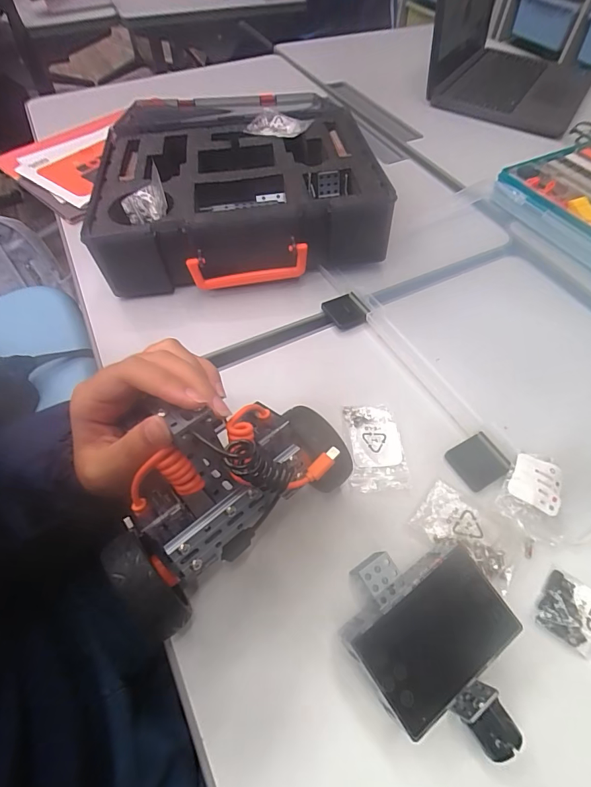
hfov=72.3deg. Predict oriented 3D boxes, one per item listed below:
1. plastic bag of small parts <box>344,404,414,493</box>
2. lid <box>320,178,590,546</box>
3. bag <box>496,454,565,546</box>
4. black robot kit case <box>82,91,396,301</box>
[{"bbox_3d":[0.066,0.044,0.333,0.044,0.005,0.074,0,56,-1],"label":"plastic bag of small parts"},{"bbox_3d":[0.215,-0.074,0.391,0.267,0.032,0.357,-25,60,-16],"label":"lid"},{"bbox_3d":[0.180,0.076,0.302,0.045,0.018,0.059,22,59,13],"label":"bag"},{"bbox_3d":[-0.067,-0.239,0.475,0.297,0.078,0.261,-7,57,-5],"label":"black robot kit case"}]

